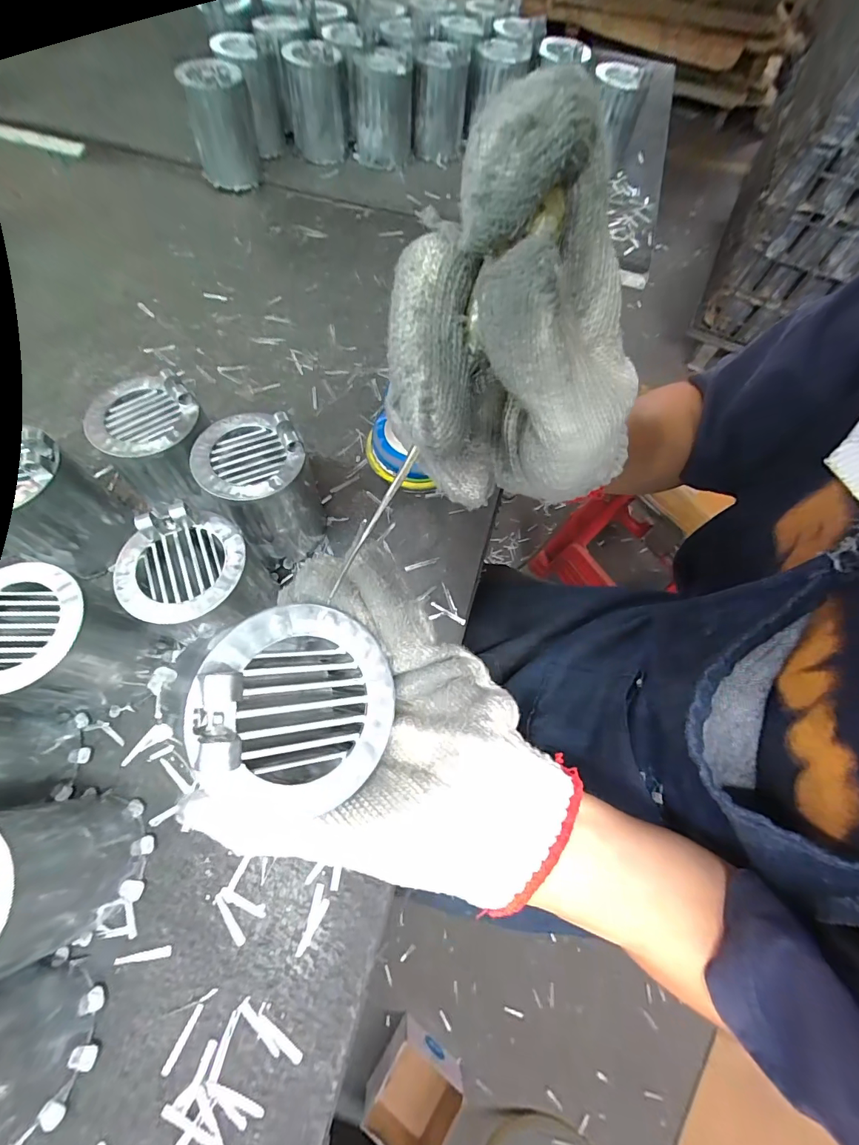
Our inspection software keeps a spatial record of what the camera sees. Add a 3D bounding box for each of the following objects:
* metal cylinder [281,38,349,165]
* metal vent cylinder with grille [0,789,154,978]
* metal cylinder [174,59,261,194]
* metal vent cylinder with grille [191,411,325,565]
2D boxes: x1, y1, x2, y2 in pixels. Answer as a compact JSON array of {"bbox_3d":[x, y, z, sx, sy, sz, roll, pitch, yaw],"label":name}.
[{"bbox_3d":[-0.183,-0.768,0.704,0.093,0.121,0.113,-12,67,-8],"label":"metal cylinder"},{"bbox_3d":[-0.254,0.192,0.265,0.091,0.116,0.091,-22,69,-13],"label":"metal vent cylinder with grille"},{"bbox_3d":[-0.309,-0.667,0.637,0.092,0.134,0.072,-15,67,-10],"label":"metal cylinder"},{"bbox_3d":[-0.145,-0.069,0.385,0.084,0.121,0.089,-18,68,-11],"label":"metal vent cylinder with grille"}]

